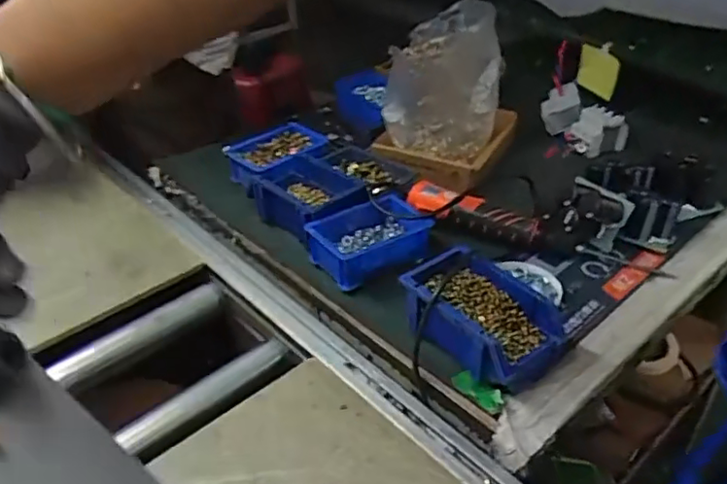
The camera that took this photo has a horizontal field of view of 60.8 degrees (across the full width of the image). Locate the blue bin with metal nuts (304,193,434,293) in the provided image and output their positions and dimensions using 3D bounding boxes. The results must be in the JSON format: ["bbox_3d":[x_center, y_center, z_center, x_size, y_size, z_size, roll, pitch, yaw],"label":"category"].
[{"bbox_3d":[0.014,-0.001,0.817,0.151,0.058,0.097,-22,41,-26],"label":"blue bin with metal nuts"}]

